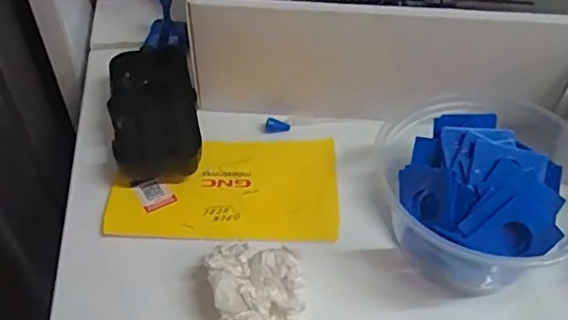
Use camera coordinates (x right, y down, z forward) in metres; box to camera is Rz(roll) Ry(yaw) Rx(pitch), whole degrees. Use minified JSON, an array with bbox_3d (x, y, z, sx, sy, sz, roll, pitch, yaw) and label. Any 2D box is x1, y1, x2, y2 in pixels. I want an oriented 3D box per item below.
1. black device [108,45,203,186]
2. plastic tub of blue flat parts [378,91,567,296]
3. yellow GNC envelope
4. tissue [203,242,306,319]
[{"bbox_3d":[-0.085,-0.030,0.376,0.054,0.024,0.103,-7,49,-8],"label":"black device"},{"bbox_3d":[0.108,0.020,0.317,0.094,0.055,0.096,-10,50,-11],"label":"plastic tub of blue flat parts"},{"bbox_3d":[-0.036,0.017,0.351,0.134,0.005,0.077,1,48,-1],"label":"yellow GNC envelope"},{"bbox_3d":[-0.013,0.067,0.294,0.045,0.025,0.053,-11,50,-12],"label":"tissue"}]

